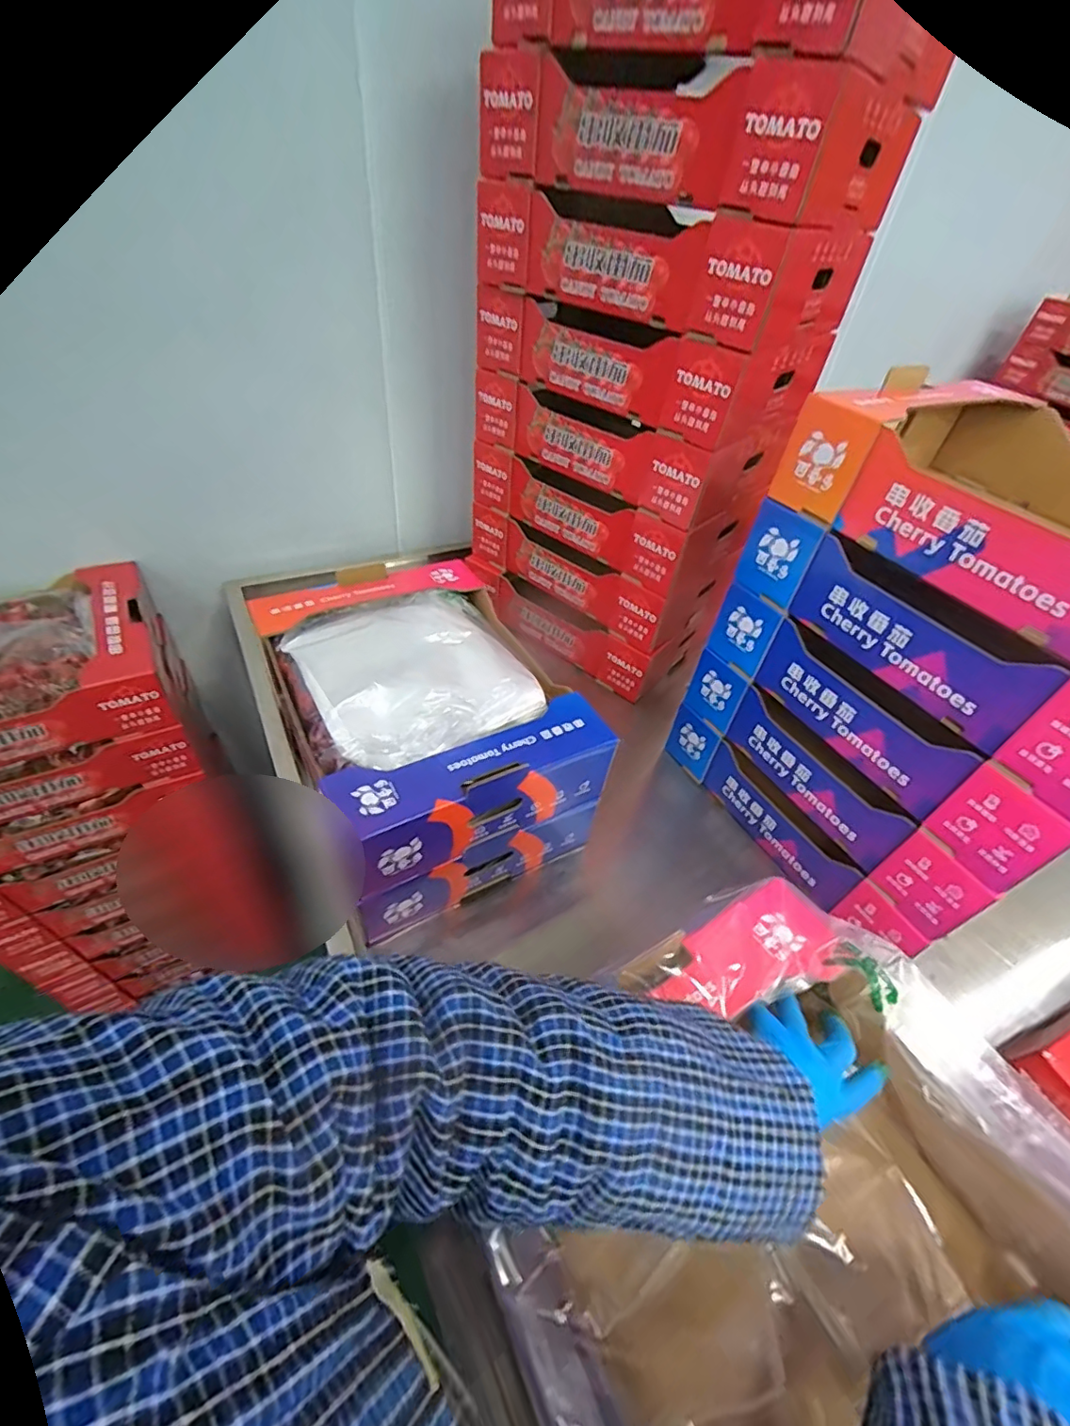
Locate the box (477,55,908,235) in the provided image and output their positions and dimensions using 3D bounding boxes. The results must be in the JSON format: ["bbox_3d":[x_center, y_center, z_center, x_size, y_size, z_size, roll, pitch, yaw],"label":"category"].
[{"bbox_3d":[0.181,-0.637,0.637,0.385,0.098,0.292,34,50,25],"label":"box"}]

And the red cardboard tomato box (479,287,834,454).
[{"bbox_3d":[0.148,-0.492,0.771,0.399,0.097,0.241,34,50,25],"label":"red cardboard tomato box"}]

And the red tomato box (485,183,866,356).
[{"bbox_3d":[0.163,-0.559,0.703,0.385,0.104,0.266,34,50,25],"label":"red tomato box"}]

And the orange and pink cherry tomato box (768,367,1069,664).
[{"bbox_3d":[0.478,-0.182,0.505,0.305,0.098,0.395,-19,50,-24],"label":"orange and pink cherry tomato box"}]

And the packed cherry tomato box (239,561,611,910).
[{"bbox_3d":[-0.136,-0.027,0.680,0.290,0.144,0.399,-19,50,-25],"label":"packed cherry tomato box"}]

